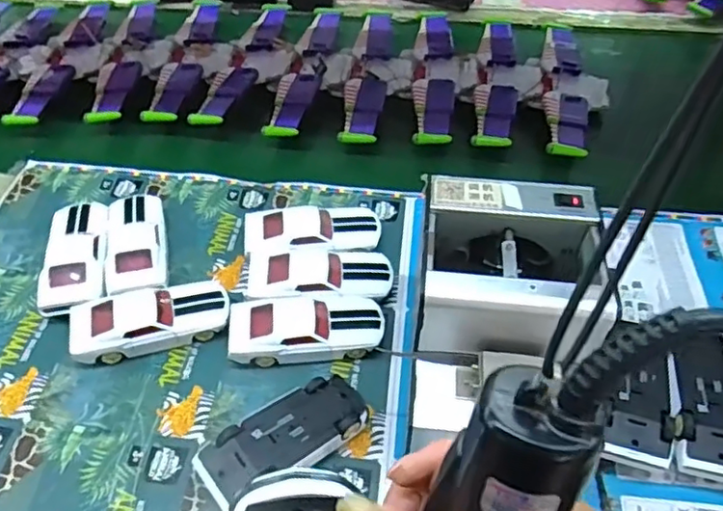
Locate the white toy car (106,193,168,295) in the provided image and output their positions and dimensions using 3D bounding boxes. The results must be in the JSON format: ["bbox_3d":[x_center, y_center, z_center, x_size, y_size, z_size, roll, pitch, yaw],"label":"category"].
[{"bbox_3d":[-0.214,-0.012,0.589,0.052,0.032,0.134,-12,50,-11],"label":"white toy car"}]

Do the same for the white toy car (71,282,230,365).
[{"bbox_3d":[-0.180,0.056,0.527,0.127,0.033,0.052,-13,50,-12],"label":"white toy car"}]

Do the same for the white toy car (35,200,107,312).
[{"bbox_3d":[-0.266,0.000,0.576,0.055,0.034,0.132,-10,50,-9],"label":"white toy car"}]

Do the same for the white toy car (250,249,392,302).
[{"bbox_3d":[-0.037,0.022,0.556,0.128,0.035,0.056,-3,49,-3],"label":"white toy car"}]

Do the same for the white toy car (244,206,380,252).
[{"bbox_3d":[-0.047,-0.021,0.595,0.131,0.036,0.061,-5,49,-6],"label":"white toy car"}]

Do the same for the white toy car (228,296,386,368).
[{"bbox_3d":[-0.046,0.063,0.520,0.127,0.033,0.052,-3,49,-3],"label":"white toy car"}]

